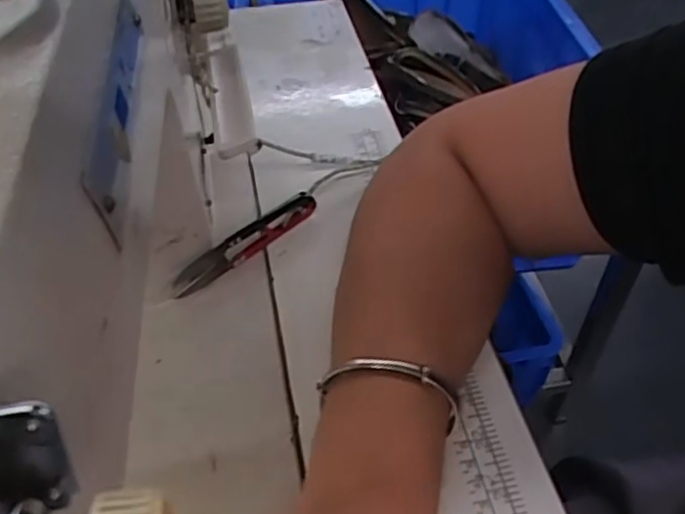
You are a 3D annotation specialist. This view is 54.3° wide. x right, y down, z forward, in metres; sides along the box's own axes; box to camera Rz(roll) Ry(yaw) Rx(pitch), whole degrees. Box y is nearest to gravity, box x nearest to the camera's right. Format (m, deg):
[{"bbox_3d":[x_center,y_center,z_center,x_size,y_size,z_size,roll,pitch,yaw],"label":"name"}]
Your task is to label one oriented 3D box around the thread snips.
[{"bbox_3d":[-0.059,-0.010,0.410,0.009,0.020,0.105,35,55,29],"label":"thread snips"}]

